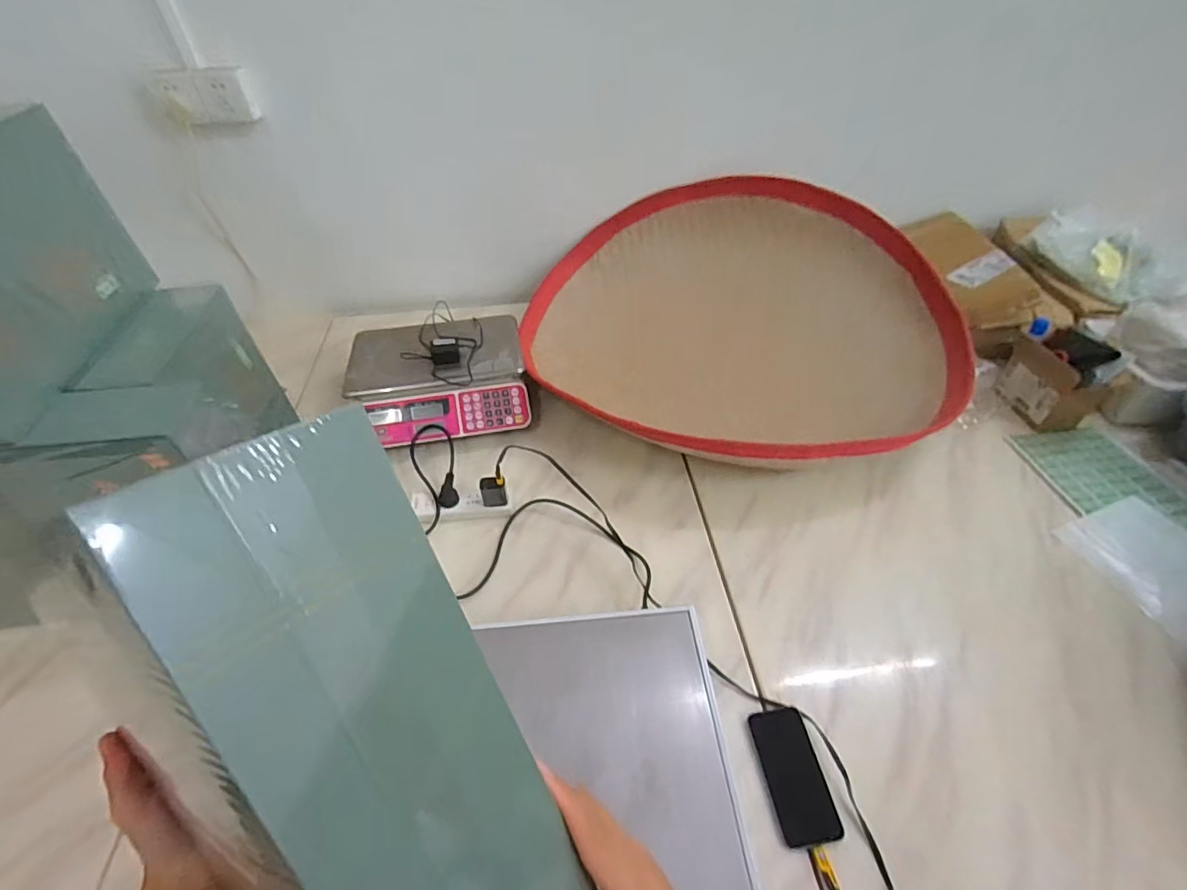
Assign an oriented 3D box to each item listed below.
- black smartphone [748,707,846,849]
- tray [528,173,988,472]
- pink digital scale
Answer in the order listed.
[{"bbox_3d":[0.243,0.397,0.643,0.065,0.016,0.140,-6,46,-4],"label":"black smartphone"},{"bbox_3d":[0.289,-0.265,1.133,0.728,0.258,0.875,-27,50,-22],"label":"tray"},{"bbox_3d":[-0.315,-0.144,1.075,0.340,0.082,0.293,-10,46,-7],"label":"pink digital scale"}]

